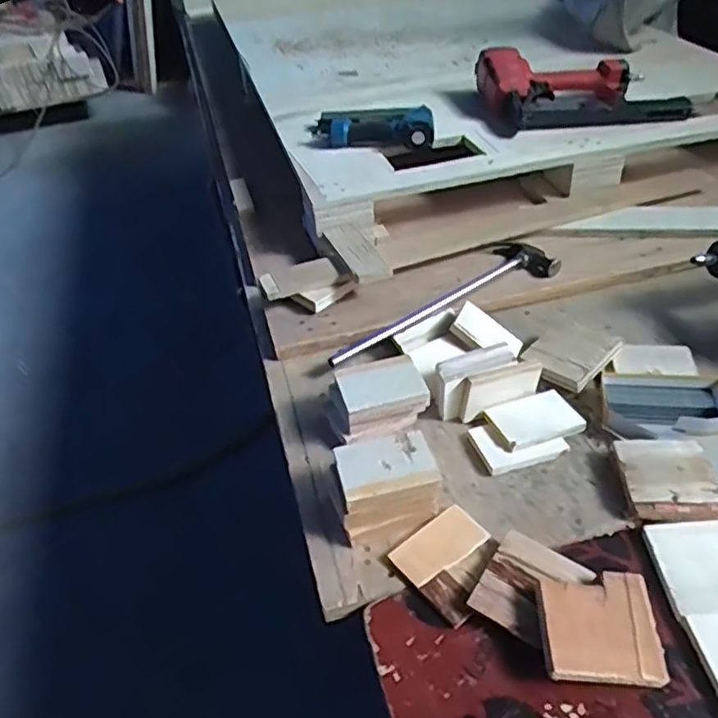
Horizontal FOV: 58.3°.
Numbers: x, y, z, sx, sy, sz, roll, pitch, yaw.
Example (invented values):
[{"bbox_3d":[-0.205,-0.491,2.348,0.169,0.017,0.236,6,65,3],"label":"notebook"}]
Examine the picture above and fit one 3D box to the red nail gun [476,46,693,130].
[{"bbox_3d":[0.369,-0.460,1.073,0.337,0.075,0.202,4,39,11],"label":"red nail gun"}]

